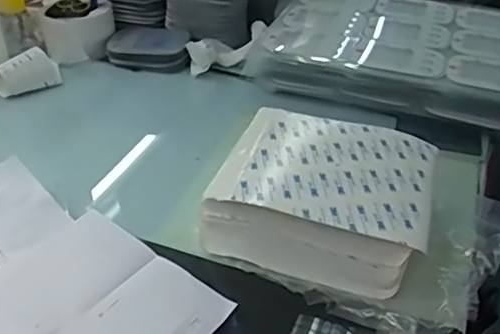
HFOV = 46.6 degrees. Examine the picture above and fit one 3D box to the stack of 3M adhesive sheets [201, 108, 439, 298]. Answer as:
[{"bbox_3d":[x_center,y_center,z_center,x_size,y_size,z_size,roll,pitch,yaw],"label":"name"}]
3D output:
[{"bbox_3d":[0.082,0.025,0.632,0.217,0.066,0.192,12,39,13],"label":"stack of 3M adhesive sheets"}]

